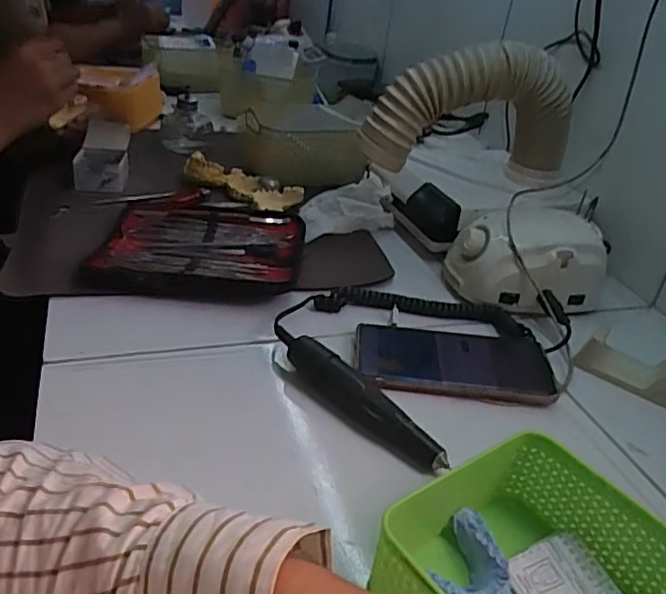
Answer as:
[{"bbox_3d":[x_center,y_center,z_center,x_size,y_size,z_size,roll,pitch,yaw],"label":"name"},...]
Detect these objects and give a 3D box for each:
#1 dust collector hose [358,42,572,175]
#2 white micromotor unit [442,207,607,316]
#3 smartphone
[{"bbox_3d":[0.151,-0.195,0.647,0.239,0.126,0.067,-7,29,-27],"label":"dust collector hose"},{"bbox_3d":[0.196,-0.040,0.616,0.149,0.084,0.095,4,26,-8],"label":"white micromotor unit"},{"bbox_3d":[0.099,0.050,0.509,0.156,0.014,0.080,6,26,-3],"label":"smartphone"}]

